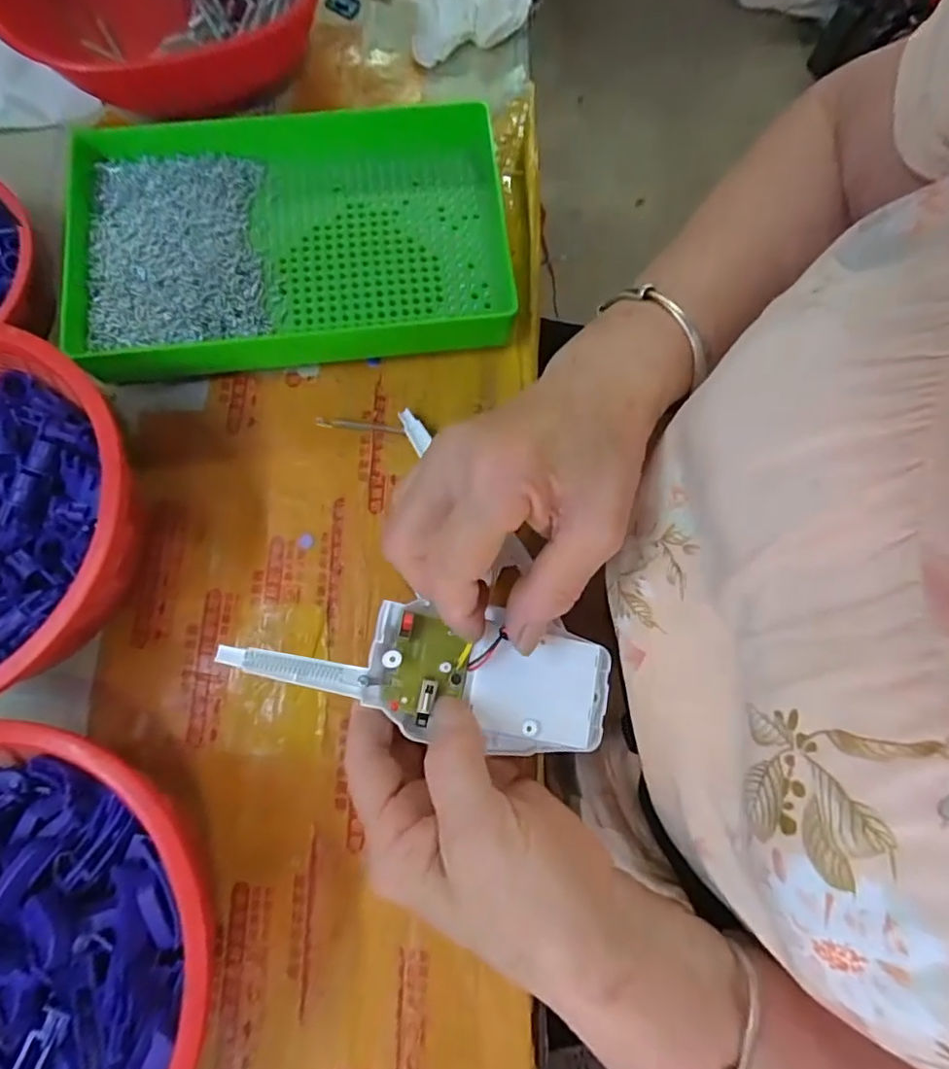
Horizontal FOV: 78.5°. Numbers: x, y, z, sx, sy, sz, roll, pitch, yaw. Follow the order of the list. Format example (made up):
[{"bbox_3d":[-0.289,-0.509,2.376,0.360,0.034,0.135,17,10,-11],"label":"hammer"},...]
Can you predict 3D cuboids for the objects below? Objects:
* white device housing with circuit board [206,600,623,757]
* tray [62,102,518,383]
[{"bbox_3d":[-0.017,0.059,0.248,0.162,0.017,0.052,11,77,-10],"label":"white device housing with circuit board"},{"bbox_3d":[-0.105,-0.172,0.341,0.249,0.036,0.162,-5,77,-2],"label":"tray"}]

